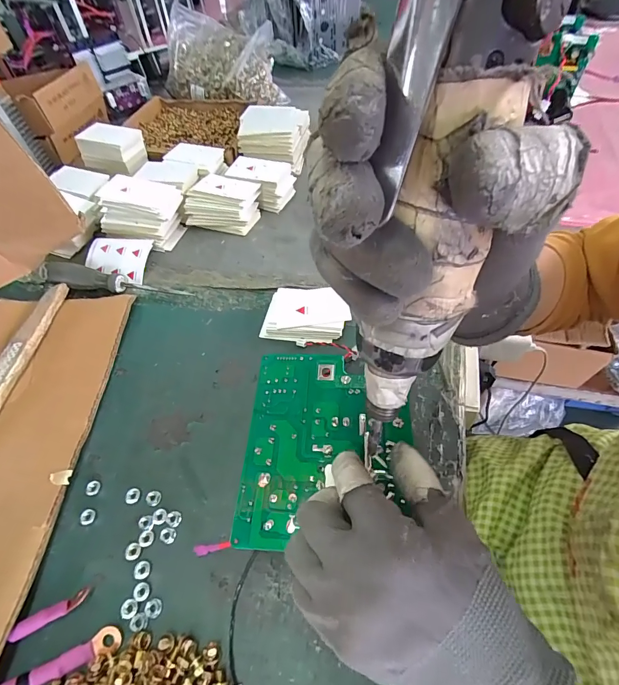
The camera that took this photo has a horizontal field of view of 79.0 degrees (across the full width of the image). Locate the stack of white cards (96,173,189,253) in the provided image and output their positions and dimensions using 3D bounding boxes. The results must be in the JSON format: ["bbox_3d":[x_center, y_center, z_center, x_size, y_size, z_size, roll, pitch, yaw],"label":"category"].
[{"bbox_3d":[-0.228,-0.180,0.522,0.103,0.069,0.065,10,55,10],"label":"stack of white cards"}]

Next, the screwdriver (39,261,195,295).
[{"bbox_3d":[-0.247,-0.080,0.473,0.196,0.025,0.026,5,53,5],"label":"screwdriver"}]

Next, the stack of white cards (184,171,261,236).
[{"bbox_3d":[-0.122,-0.200,0.543,0.102,0.051,0.068,9,55,10],"label":"stack of white cards"}]

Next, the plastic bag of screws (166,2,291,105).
[{"bbox_3d":[-0.177,-0.564,0.747,0.190,0.102,0.192,-27,57,-18],"label":"plastic bag of screws"}]

